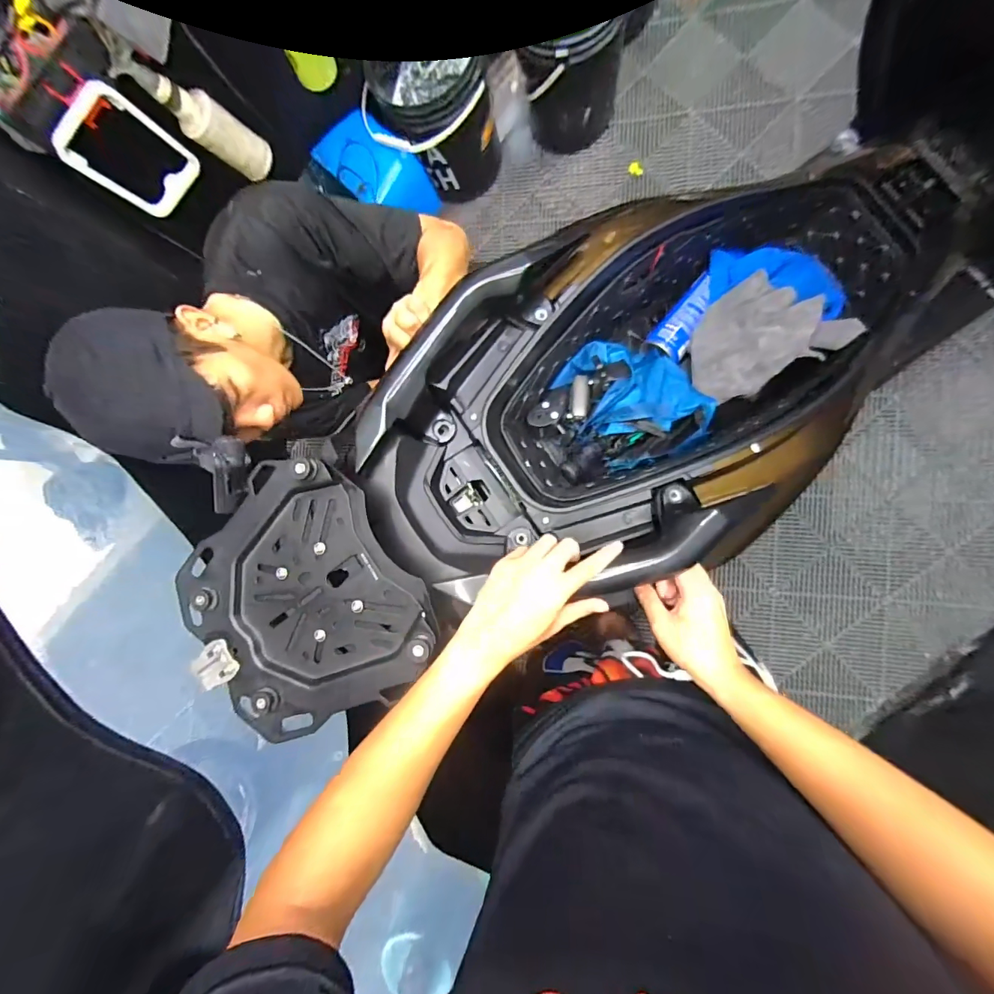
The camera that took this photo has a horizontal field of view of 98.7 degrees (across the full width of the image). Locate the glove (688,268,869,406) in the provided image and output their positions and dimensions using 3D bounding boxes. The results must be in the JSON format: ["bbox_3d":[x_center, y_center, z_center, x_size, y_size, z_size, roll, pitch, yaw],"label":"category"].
[{"bbox_3d":[0.388,-0.241,0.636,0.210,0.068,0.152,-33,84,9],"label":"glove"}]

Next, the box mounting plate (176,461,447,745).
[{"bbox_3d":[-0.218,0.116,0.467,0.241,0.032,0.257,-37,83,6],"label":"box mounting plate"}]

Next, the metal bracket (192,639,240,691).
[{"bbox_3d":[-0.322,0.192,0.485,0.052,0.008,0.047,-32,84,9],"label":"metal bracket"}]

